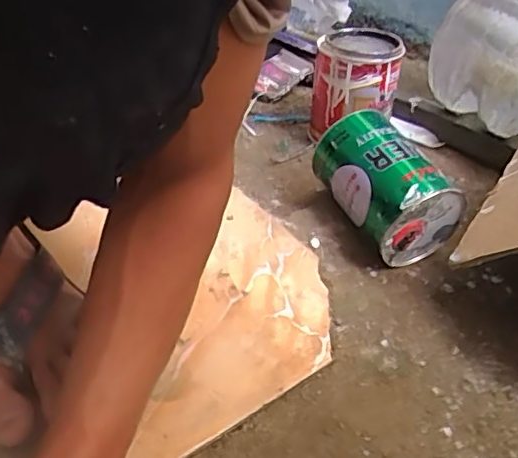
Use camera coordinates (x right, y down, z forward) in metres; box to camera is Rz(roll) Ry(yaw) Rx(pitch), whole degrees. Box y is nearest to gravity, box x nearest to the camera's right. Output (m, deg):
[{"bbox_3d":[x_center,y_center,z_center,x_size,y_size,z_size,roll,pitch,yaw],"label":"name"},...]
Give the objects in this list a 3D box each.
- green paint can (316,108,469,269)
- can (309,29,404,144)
[{"bbox_3d":[0.132,-0.045,0.623,0.099,0.102,0.148,-16,45,-26],"label":"green paint can"},{"bbox_3d":[0.118,-0.175,0.748,0.099,0.141,0.095,4,39,-4],"label":"can"}]

